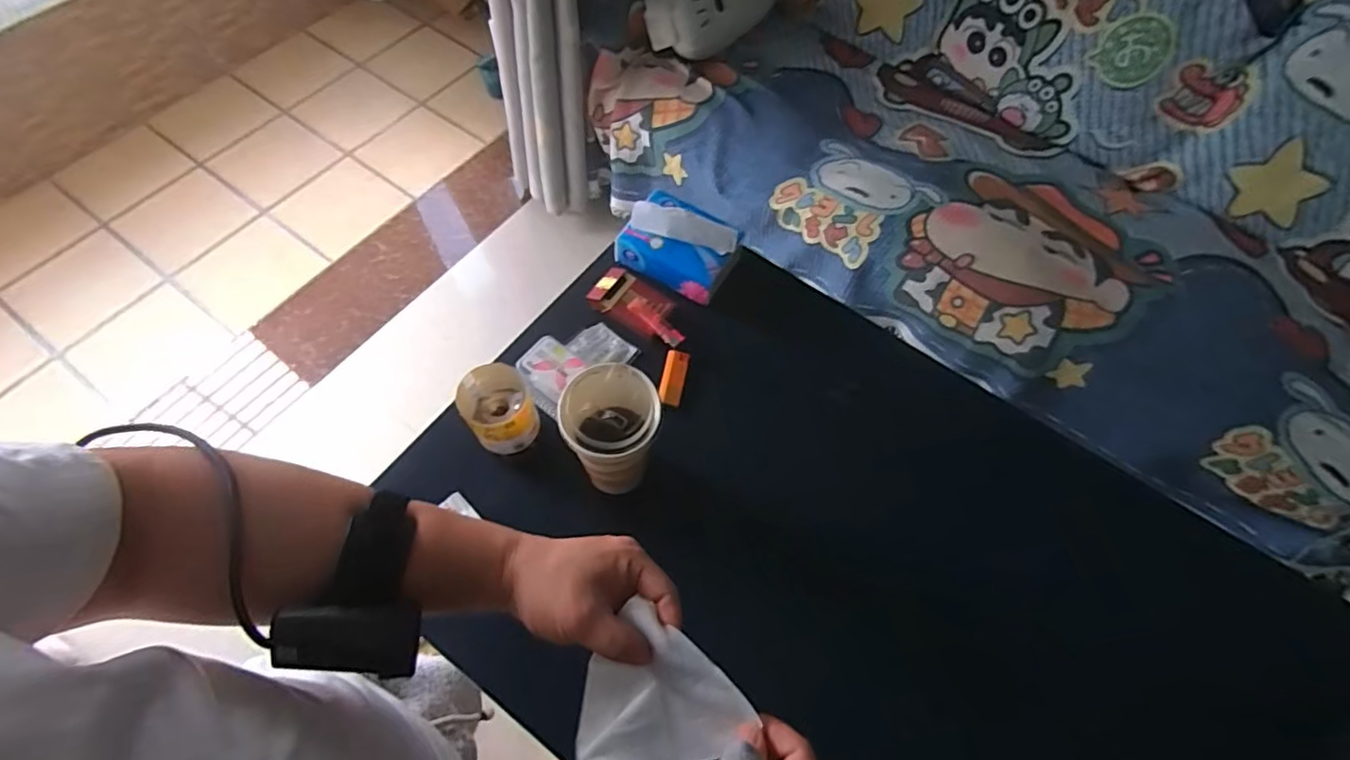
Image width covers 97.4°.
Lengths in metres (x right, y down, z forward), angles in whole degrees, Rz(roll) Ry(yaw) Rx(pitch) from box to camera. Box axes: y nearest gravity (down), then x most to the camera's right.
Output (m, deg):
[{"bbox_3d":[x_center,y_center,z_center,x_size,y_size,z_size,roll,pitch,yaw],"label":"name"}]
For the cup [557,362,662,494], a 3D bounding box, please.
[{"bbox_3d":[-0.060,0.059,0.577,0.087,0.169,0.073,-8,64,-7],"label":"cup"}]

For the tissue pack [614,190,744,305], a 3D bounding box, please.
[{"bbox_3d":[0.007,-0.176,0.753,0.143,0.073,0.103,28,65,11],"label":"tissue pack"}]

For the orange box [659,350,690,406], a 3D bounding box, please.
[{"bbox_3d":[-0.001,-0.002,0.713,0.027,0.014,0.073,10,63,2],"label":"orange box"}]

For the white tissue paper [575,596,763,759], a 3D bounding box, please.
[{"bbox_3d":[-0.022,0.211,0.392,0.041,0.143,0.090,-2,57,-43],"label":"white tissue paper"}]

